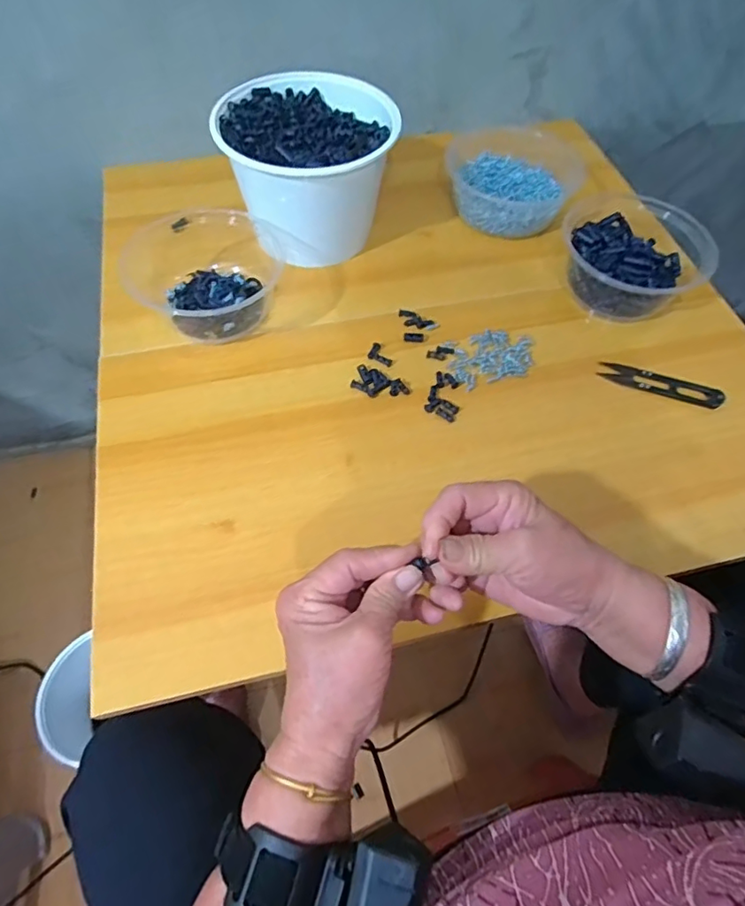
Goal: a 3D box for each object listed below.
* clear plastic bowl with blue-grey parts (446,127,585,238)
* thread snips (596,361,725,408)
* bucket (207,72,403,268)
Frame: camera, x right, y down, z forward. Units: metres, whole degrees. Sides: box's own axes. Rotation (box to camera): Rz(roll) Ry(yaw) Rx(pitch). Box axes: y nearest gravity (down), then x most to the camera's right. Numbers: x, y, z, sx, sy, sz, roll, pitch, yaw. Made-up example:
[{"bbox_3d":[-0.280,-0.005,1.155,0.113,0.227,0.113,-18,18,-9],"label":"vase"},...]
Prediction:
[{"bbox_3d":[0.143,-0.283,0.575,0.142,0.065,0.115,16,59,7],"label":"clear plastic bowl with blue-grey parts"},{"bbox_3d":[0.250,-0.062,0.469,0.101,0.010,0.027,24,60,12],"label":"thread snips"},{"bbox_3d":[-0.060,-0.271,0.526,0.158,0.112,0.146,1,58,-2],"label":"bucket"}]

